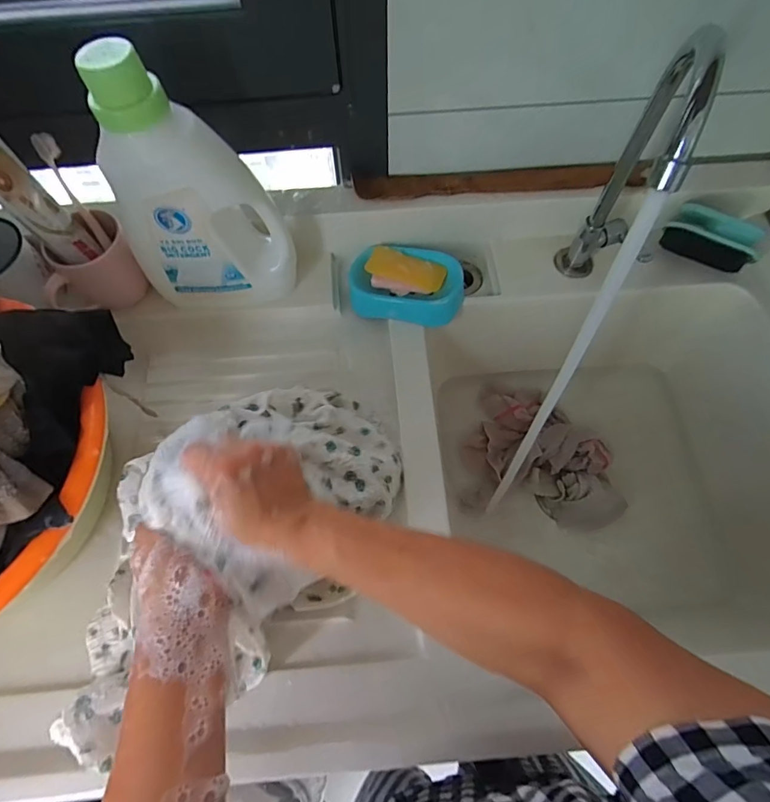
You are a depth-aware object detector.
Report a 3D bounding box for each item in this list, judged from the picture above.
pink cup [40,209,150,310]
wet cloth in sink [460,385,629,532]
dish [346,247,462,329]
[{"bbox_3d":[-0.337,-0.160,0.539,0.100,0.086,0.088,-20,69,-8],"label":"pink cup"},{"bbox_3d":[0.237,0.077,0.671,0.237,0.059,0.147,31,71,12],"label":"wet cloth in sink"},{"bbox_3d":[0.029,-0.151,0.588,0.145,0.035,0.106,17,69,7],"label":"dish"}]

